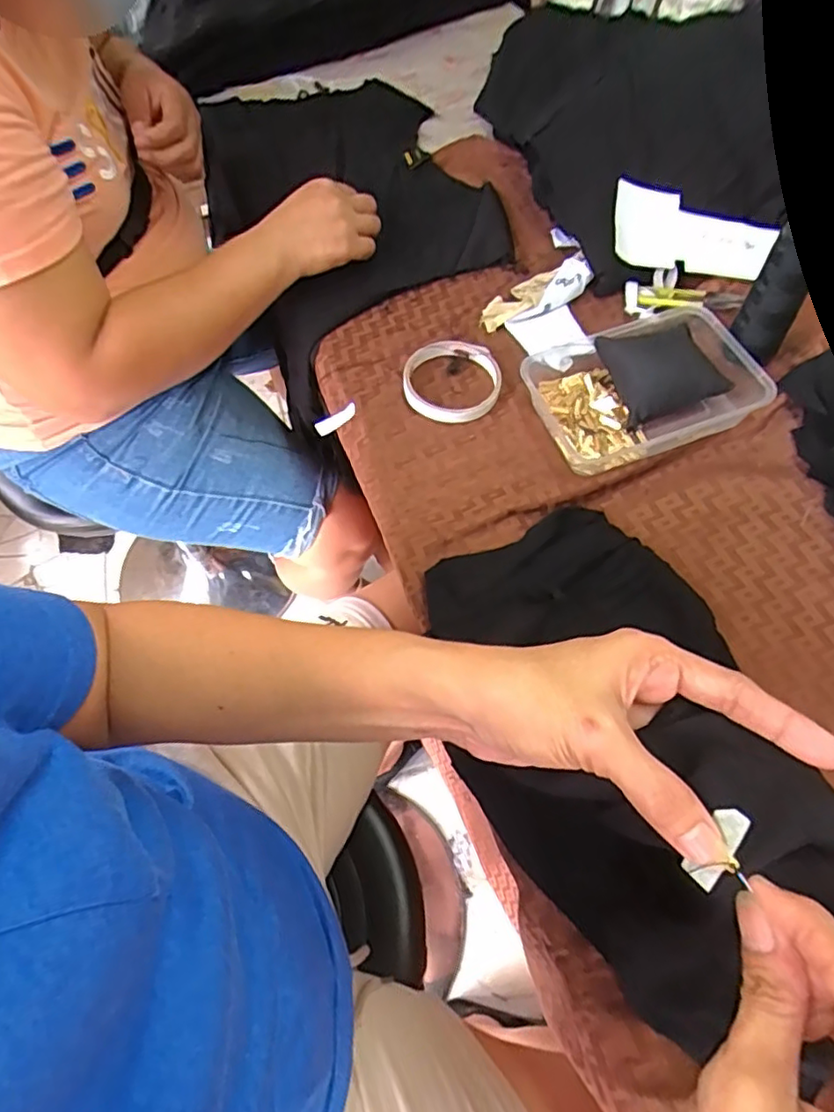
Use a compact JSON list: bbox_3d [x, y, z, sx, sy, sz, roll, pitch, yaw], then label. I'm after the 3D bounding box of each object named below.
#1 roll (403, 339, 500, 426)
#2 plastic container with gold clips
[{"bbox_3d":[0.031,-0.154,0.523,0.083,0.013,0.085,-2,62,3],"label":"roll"},{"bbox_3d":[0.189,-0.143,0.496,0.185,0.040,0.122,-17,62,-5],"label":"plastic container with gold clips"}]

